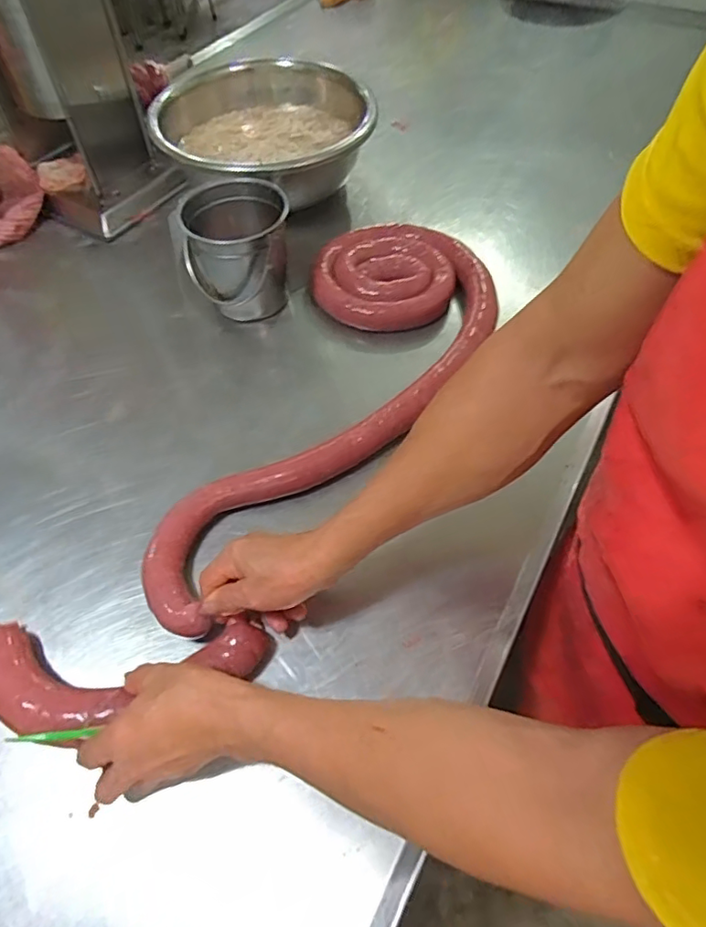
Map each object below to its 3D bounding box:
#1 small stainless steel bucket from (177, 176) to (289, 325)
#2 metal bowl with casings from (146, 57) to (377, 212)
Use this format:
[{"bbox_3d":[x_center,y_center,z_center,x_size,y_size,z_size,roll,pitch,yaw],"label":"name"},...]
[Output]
[{"bbox_3d":[-0.149,-0.280,0.717,0.128,0.130,0.138,-4,58,-2],"label":"small stainless steel bucket"},{"bbox_3d":[-0.133,-0.513,0.859,0.320,0.121,0.330,0,57,0],"label":"metal bowl with casings"}]

